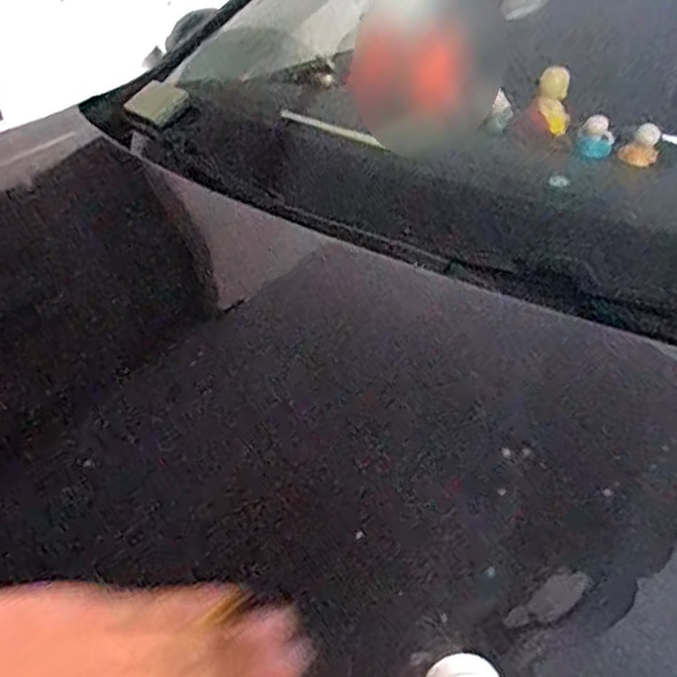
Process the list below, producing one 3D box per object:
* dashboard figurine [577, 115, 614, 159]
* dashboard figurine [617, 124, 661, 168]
[{"bbox_3d":[0.309,-0.242,0.790,0.041,0.045,0.026,15,35,17],"label":"dashboard figurine"},{"bbox_3d":[0.347,-0.224,0.756,0.041,0.049,0.028,18,36,21],"label":"dashboard figurine"}]

